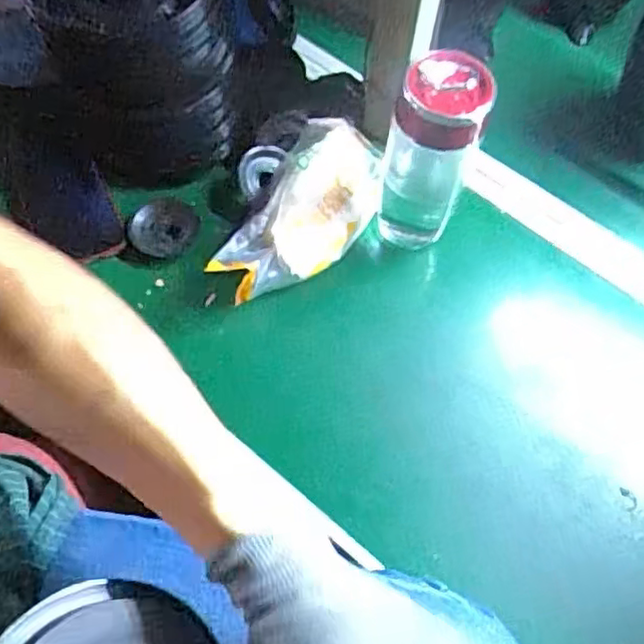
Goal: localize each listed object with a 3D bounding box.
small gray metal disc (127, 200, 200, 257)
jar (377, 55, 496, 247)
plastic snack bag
[{"bbox_3d":[-0.140,-0.085,0.600,0.061,0.010,0.055,15,63,5],"label":"small gray metal disc"},{"bbox_3d":[0.087,-0.139,0.542,0.066,0.162,0.058,10,63,2],"label":"jar"},{"bbox_3d":[-0.011,-0.102,0.592,0.095,0.057,0.209,24,64,9],"label":"plastic snack bag"}]

